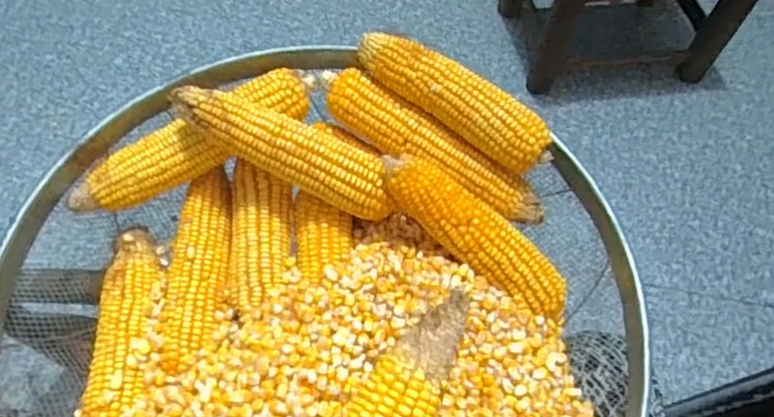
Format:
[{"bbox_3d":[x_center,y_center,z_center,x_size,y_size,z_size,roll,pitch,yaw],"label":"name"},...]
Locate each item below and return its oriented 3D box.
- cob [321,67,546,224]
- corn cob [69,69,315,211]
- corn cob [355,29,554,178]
[{"bbox_3d":[0.037,-0.058,0.525,0.239,0.042,0.042,32,63,14],"label":"cob"},{"bbox_3d":[-0.173,-0.064,0.514,0.233,0.048,0.049,-25,65,-17],"label":"corn cob"},{"bbox_3d":[0.060,-0.102,0.508,0.192,0.039,0.042,34,64,15],"label":"corn cob"}]

